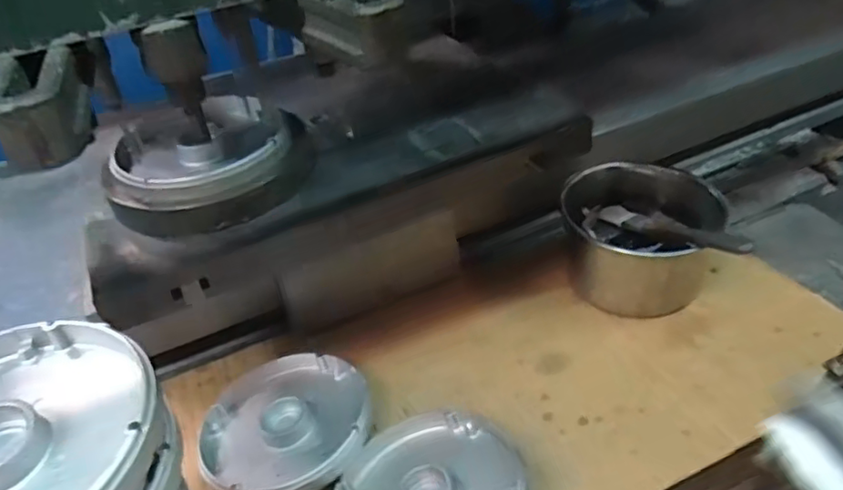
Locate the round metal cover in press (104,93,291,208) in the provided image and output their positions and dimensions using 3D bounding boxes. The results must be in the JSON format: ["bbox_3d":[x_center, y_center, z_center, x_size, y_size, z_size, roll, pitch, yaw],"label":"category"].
[{"bbox_3d":[-0.182,-0.082,0.514,0.152,0.034,0.124,-19,41,-16],"label":"round metal cover in press"}]

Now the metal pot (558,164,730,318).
[{"bbox_3d":[0.215,-0.002,0.606,0.151,0.105,0.127,5,40,13],"label":"metal pot"}]

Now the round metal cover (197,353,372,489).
[{"bbox_3d":[-0.111,0.148,0.508,0.137,0.039,0.136,-4,39,3],"label":"round metal cover"}]

